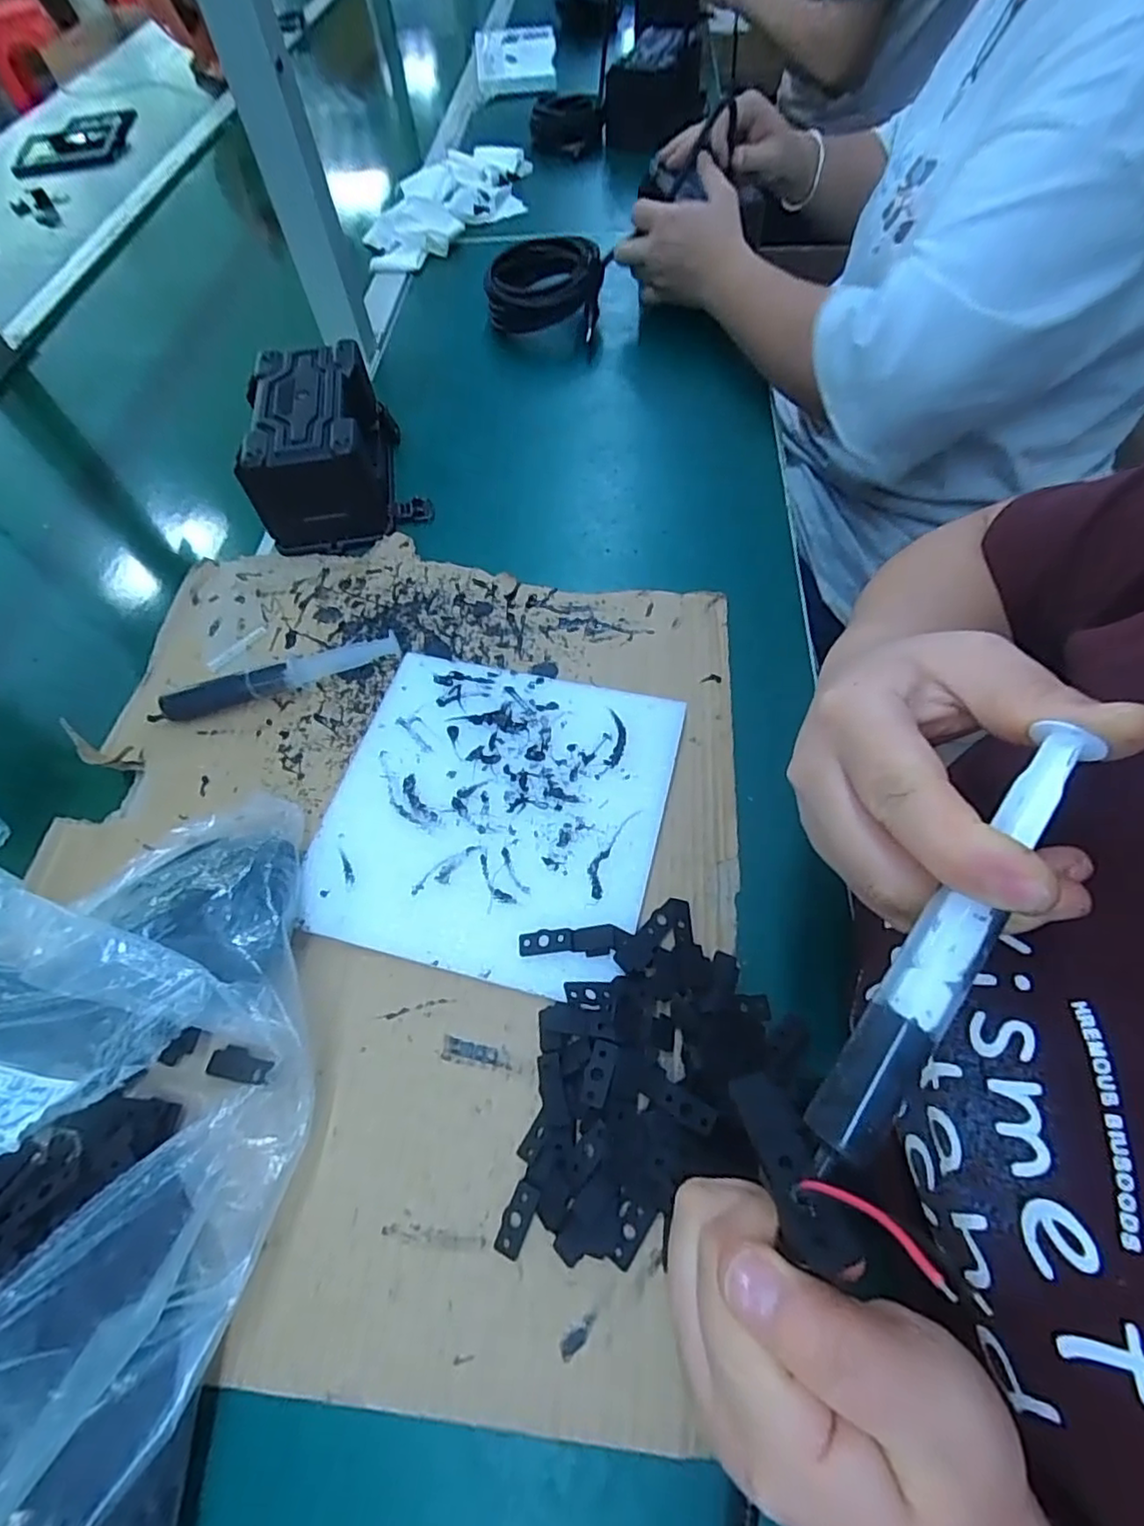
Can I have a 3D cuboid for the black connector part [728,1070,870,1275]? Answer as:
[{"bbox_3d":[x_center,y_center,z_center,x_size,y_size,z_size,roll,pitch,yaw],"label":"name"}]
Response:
[{"bbox_3d":[0.057,0.103,0.164,0.014,0.009,0.053,-13,19,-3],"label":"black connector part"}]

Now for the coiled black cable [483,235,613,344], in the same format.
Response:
[{"bbox_3d":[-0.027,-0.498,0.657,0.123,0.060,0.113,5,61,7],"label":"coiled black cable"}]

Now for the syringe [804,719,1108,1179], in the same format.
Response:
[{"bbox_3d":[0.096,0.044,0.157,0.015,0.010,0.124,32,83,20],"label":"syringe"}]

